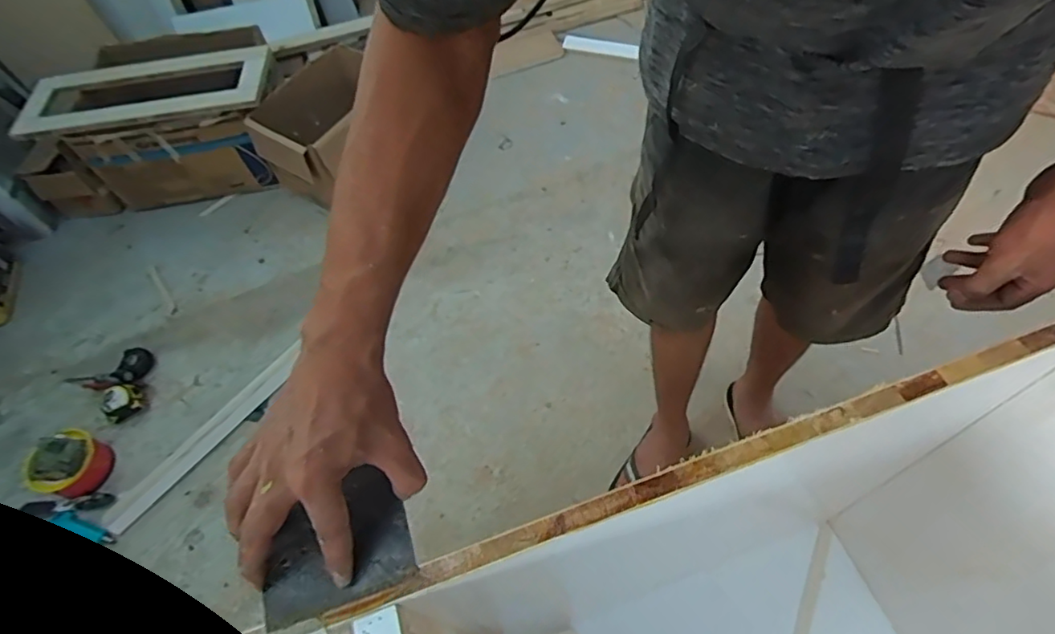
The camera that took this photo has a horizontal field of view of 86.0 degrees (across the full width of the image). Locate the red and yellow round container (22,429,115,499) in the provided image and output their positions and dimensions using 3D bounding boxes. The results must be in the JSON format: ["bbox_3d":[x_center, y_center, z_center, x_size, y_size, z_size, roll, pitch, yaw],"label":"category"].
[{"bbox_3d":[-0.950,0.308,1.176,0.126,0.097,0.127,26,63,20],"label":"red and yellow round container"}]

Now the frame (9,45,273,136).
[{"bbox_3d":[-0.999,-0.605,1.490,0.618,0.048,0.247,-12,58,-6],"label":"frame"}]

